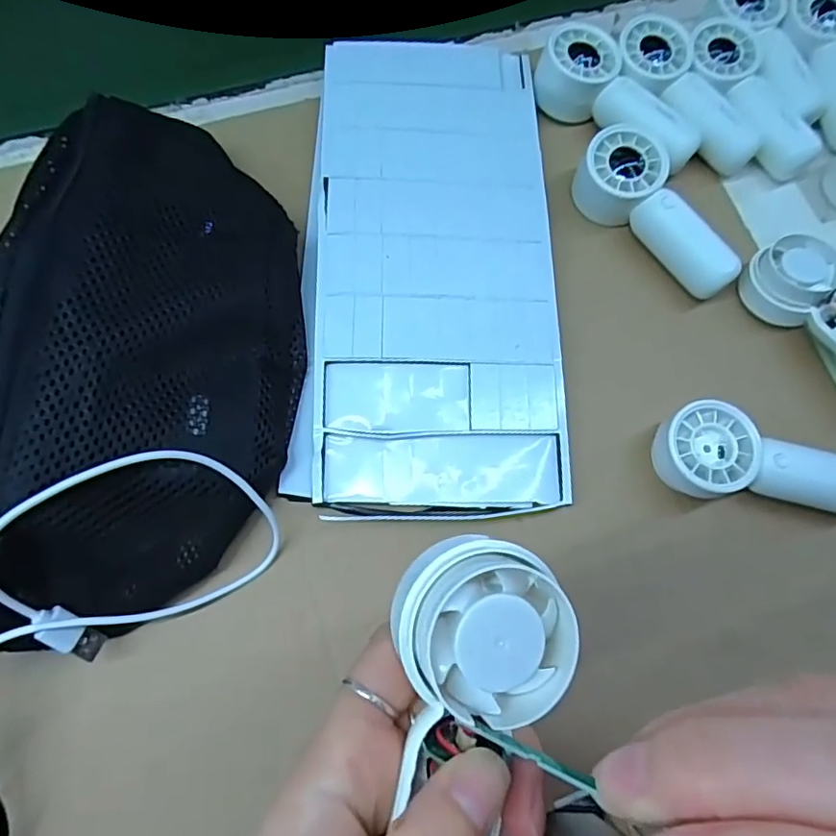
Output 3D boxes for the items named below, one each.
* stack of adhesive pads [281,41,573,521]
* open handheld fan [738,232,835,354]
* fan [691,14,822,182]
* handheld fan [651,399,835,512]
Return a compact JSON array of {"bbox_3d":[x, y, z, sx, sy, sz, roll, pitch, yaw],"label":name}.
[{"bbox_3d":[0.007,-0.093,0.326,0.135,0.027,0.290,0,73,-2],"label":"stack of adhesive pads"},{"bbox_3d":[0.230,-0.052,0.321,0.044,0.034,0.107,-30,76,-10],"label":"open handheld fan"},{"bbox_3d":[0.208,-0.203,0.369,0.048,0.032,0.111,-22,75,-8],"label":"fan"},{"bbox_3d":[0.178,0.022,0.298,0.109,0.032,0.046,6,73,0],"label":"handheld fan"}]

